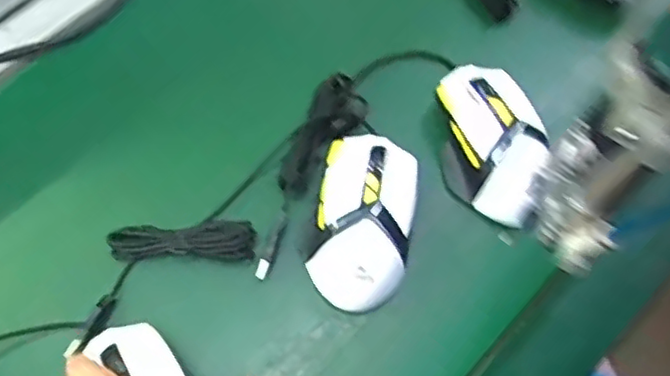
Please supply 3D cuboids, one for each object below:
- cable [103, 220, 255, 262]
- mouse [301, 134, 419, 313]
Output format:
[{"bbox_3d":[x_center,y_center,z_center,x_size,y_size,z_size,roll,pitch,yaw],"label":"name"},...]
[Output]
[{"bbox_3d":[-0.102,0.036,0.428,0.094,0.011,0.026,0,67,-2],"label":"cable"},{"bbox_3d":[0.019,0.018,0.426,0.066,0.038,0.118,11,67,3],"label":"mouse"}]

